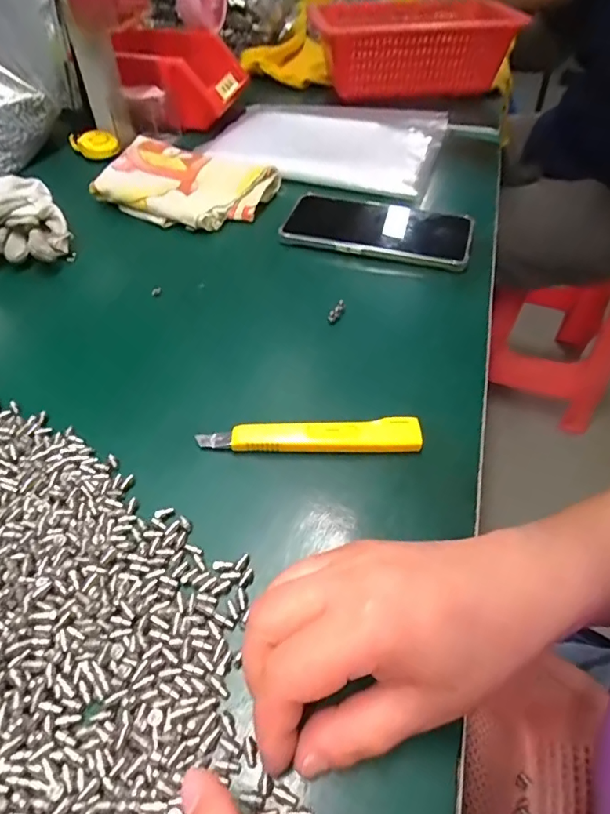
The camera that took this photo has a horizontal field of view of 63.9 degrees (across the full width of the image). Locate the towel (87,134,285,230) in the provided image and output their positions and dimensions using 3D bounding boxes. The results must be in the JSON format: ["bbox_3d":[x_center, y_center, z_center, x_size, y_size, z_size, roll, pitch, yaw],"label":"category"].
[{"bbox_3d":[-0.120,-0.224,0.488,0.158,0.025,0.102,20,53,16],"label":"towel"}]

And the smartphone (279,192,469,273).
[{"bbox_3d":[0.065,-0.166,0.448,0.165,0.010,0.085,13,51,11],"label":"smartphone"}]

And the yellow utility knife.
[{"bbox_3d":[0.004,0.019,0.294,0.132,0.011,0.020,-2,50,-2],"label":"yellow utility knife"}]

